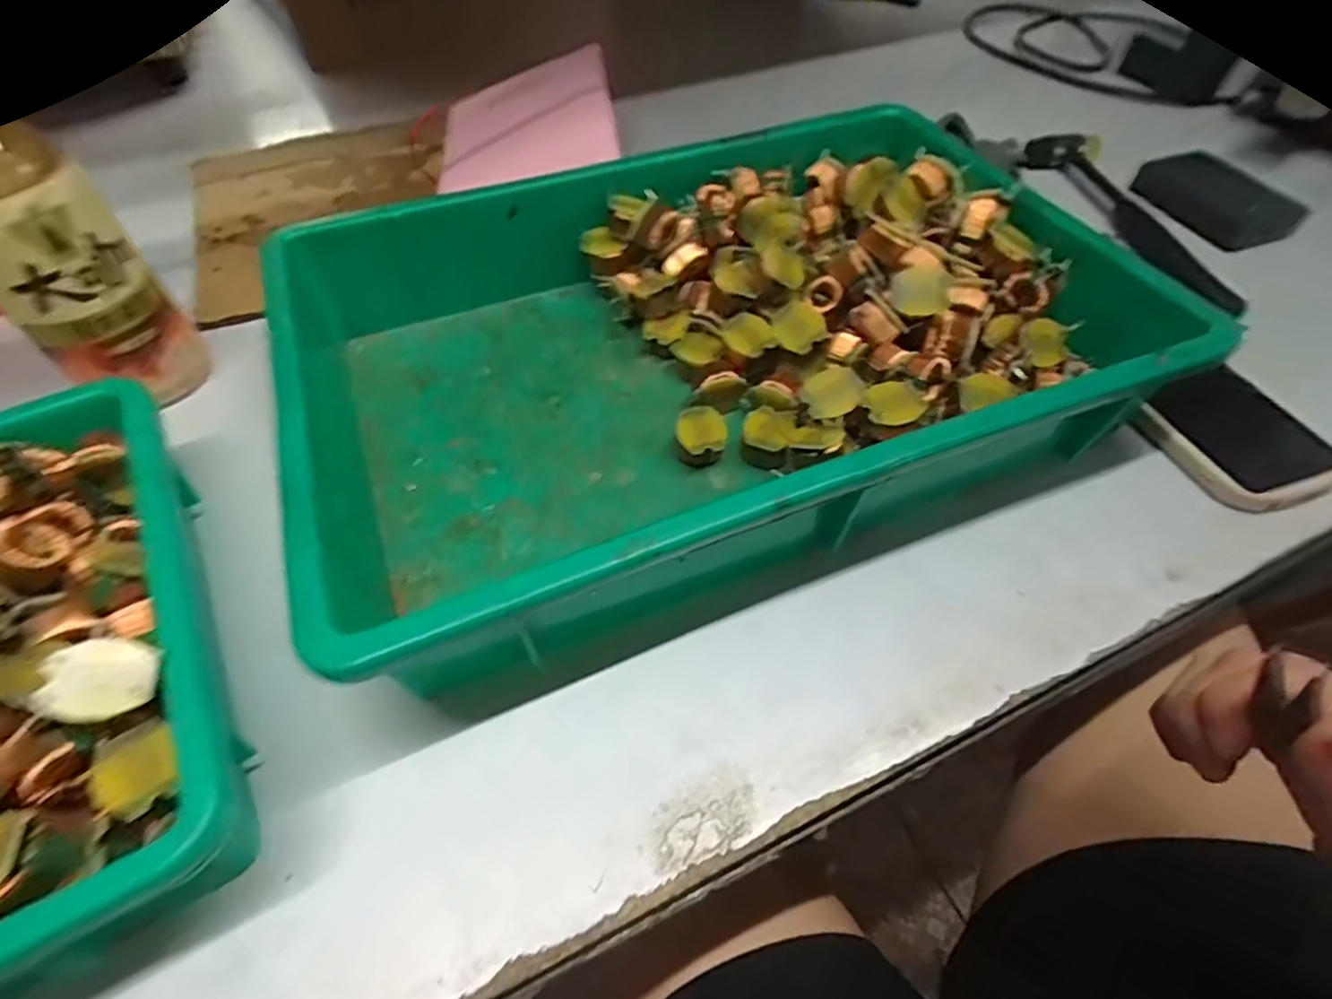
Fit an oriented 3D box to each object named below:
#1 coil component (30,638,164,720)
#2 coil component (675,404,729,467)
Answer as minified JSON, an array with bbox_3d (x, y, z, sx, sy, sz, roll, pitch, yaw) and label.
[{"bbox_3d":[-0.190,0.061,0.217,0.031,0.009,0.026,5,59,-20],"label":"coil component"},{"bbox_3d":[0.019,-0.034,0.353,0.027,0.021,0.026,0,54,0],"label":"coil component"}]

